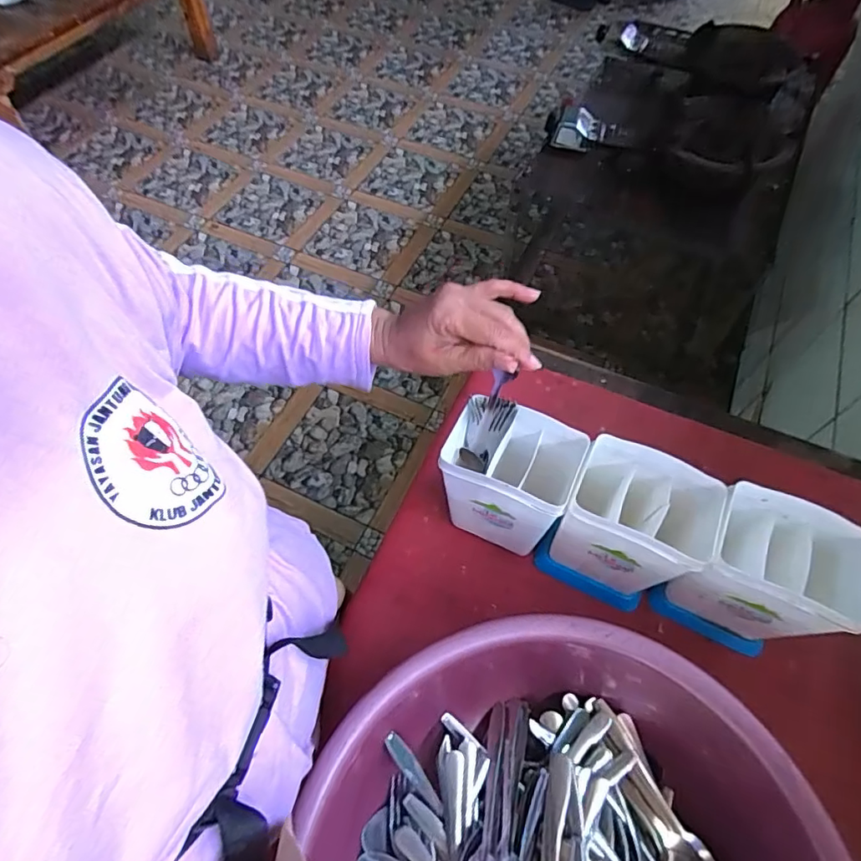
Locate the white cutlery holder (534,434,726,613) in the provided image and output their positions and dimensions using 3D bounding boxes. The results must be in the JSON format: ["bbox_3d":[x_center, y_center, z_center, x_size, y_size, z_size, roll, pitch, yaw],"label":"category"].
[{"bbox_3d":[0.195,0.101,0.526,0.126,0.158,0.097,24,62,15],"label":"white cutlery holder"}]

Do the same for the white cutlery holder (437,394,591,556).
[{"bbox_3d":[0.079,0.054,0.551,0.115,0.168,0.091,22,61,13],"label":"white cutlery holder"}]

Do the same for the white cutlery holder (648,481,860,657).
[{"bbox_3d":[0.309,0.140,0.504,0.119,0.160,0.091,22,61,13],"label":"white cutlery holder"}]

